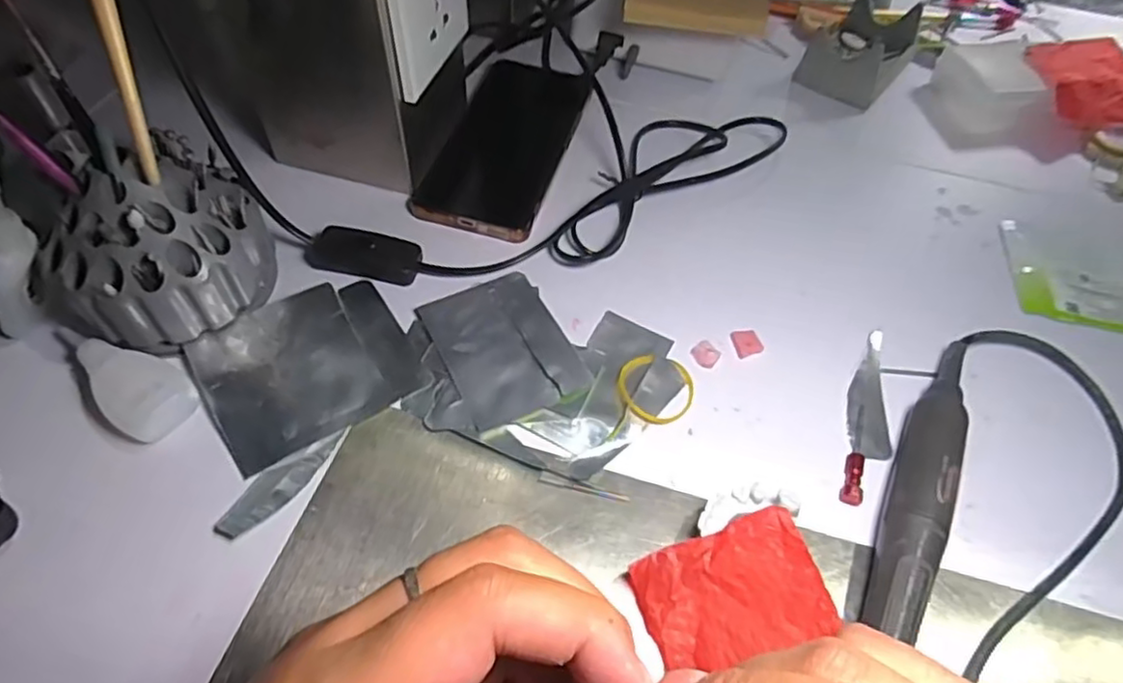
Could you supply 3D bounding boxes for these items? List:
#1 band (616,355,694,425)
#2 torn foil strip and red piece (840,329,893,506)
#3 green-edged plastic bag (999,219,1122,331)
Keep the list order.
[{"bbox_3d":[0.050,0.024,0.353,0.040,0.004,0.041,2,55,-2],"label":"band"},{"bbox_3d":[0.162,0.039,0.349,0.022,0.008,0.104,17,55,9],"label":"torn foil strip and red piece"},{"bbox_3d":[0.333,-0.043,0.422,0.096,0.006,0.089,12,55,5],"label":"green-edged plastic bag"}]

